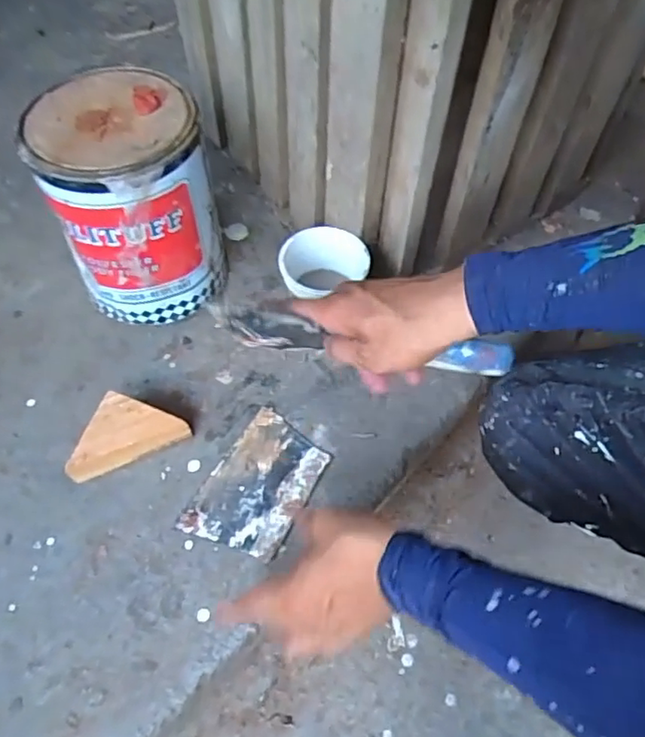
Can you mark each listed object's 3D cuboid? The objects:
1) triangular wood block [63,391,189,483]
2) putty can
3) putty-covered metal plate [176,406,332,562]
[{"bbox_3d":[-0.186,0.078,0.581,0.086,0.047,0.082,18,56,10],"label":"triangular wood block"},{"bbox_3d":[-0.192,-0.163,0.632,0.151,0.217,0.151,1,55,-2],"label":"putty can"},{"bbox_3d":[-0.061,0.113,0.588,0.095,0.004,0.140,27,65,15],"label":"putty-covered metal plate"}]

